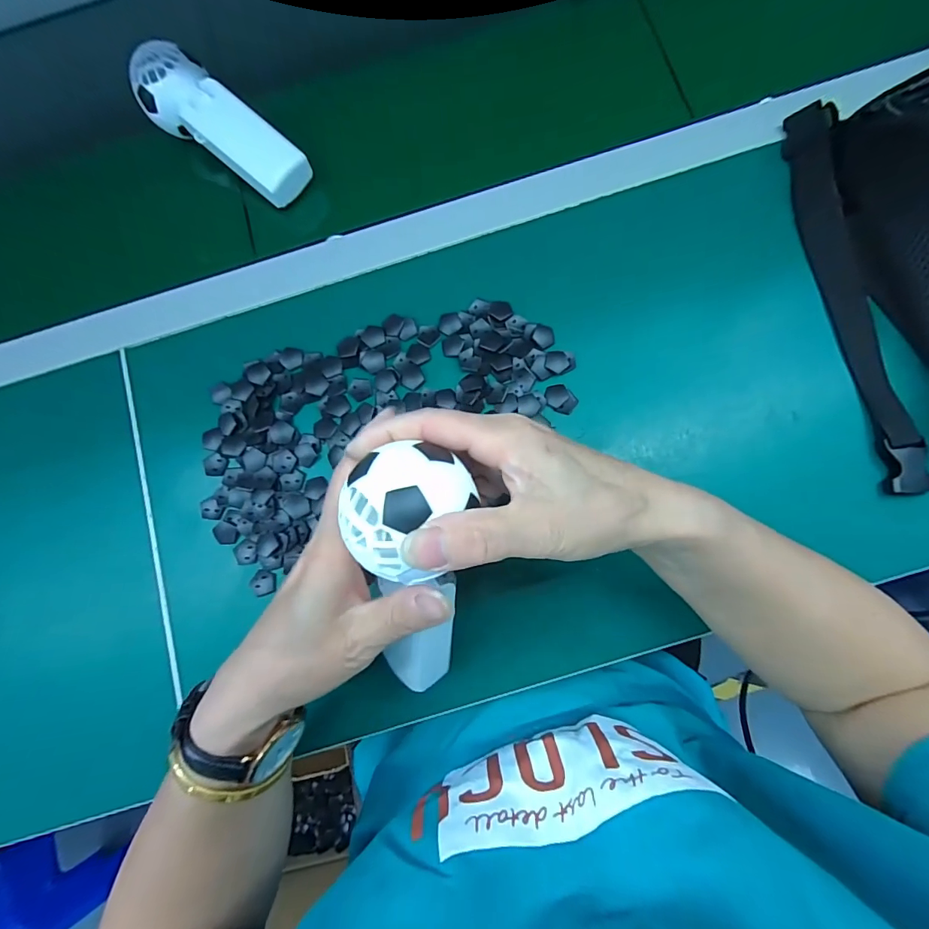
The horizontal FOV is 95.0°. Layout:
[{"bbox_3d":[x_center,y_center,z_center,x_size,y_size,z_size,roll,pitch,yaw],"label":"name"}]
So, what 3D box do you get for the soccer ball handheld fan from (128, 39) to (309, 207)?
[{"bbox_3d":[-0.205,-0.287,0.360,0.150,0.044,0.053,37,86,7],"label":"soccer ball handheld fan"}]

